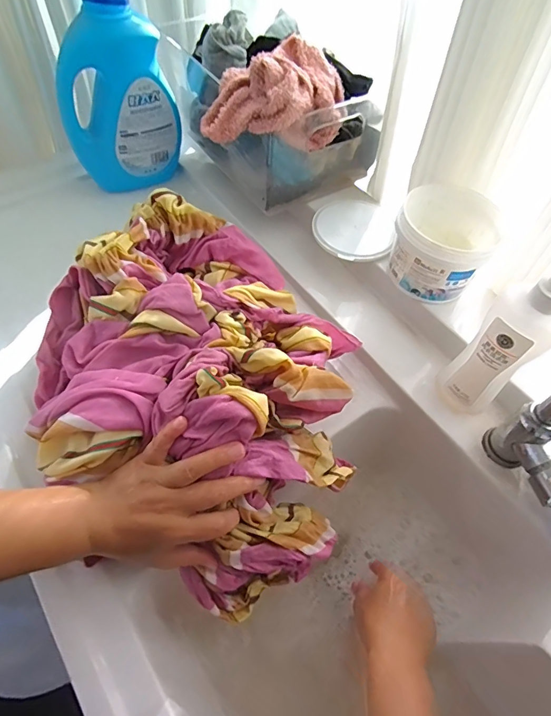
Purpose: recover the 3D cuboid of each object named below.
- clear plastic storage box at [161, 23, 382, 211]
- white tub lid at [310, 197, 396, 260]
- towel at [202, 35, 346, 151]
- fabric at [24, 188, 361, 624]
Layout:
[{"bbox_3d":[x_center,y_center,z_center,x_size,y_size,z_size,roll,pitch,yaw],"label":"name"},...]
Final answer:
[{"bbox_3d":[-0.010,-0.385,0.654,0.213,0.145,0.301,-28,63,-18],"label":"clear plastic storage box"},{"bbox_3d":[0.117,-0.191,0.620,0.117,0.019,0.138,20,60,10],"label":"white tub lid"},{"bbox_3d":[0.002,-0.330,0.533,0.159,0.098,0.157,13,59,6],"label":"towel"},{"bbox_3d":[-0.073,0.023,0.459,0.366,0.194,0.319,31,63,16],"label":"fabric"}]

